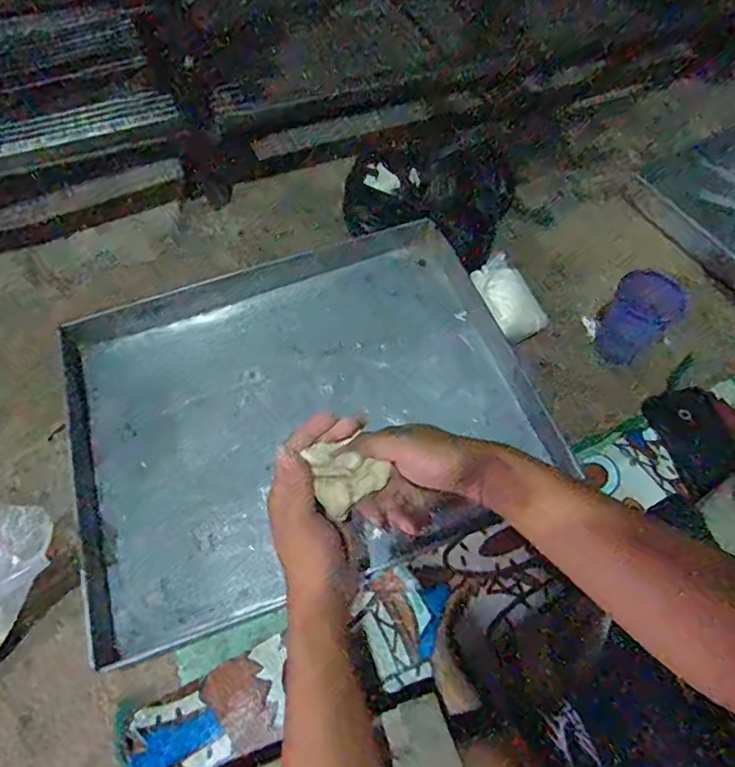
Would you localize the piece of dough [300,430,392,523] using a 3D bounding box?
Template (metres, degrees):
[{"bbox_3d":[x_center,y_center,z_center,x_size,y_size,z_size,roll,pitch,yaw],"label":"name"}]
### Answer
[{"bbox_3d":[-0.019,0.065,0.434,0.059,0.030,0.058,-40,66,-20],"label":"piece of dough"}]

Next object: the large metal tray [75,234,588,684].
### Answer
[{"bbox_3d":[-0.083,0.019,0.685,0.539,0.034,0.444,-18,61,-9],"label":"large metal tray"}]

